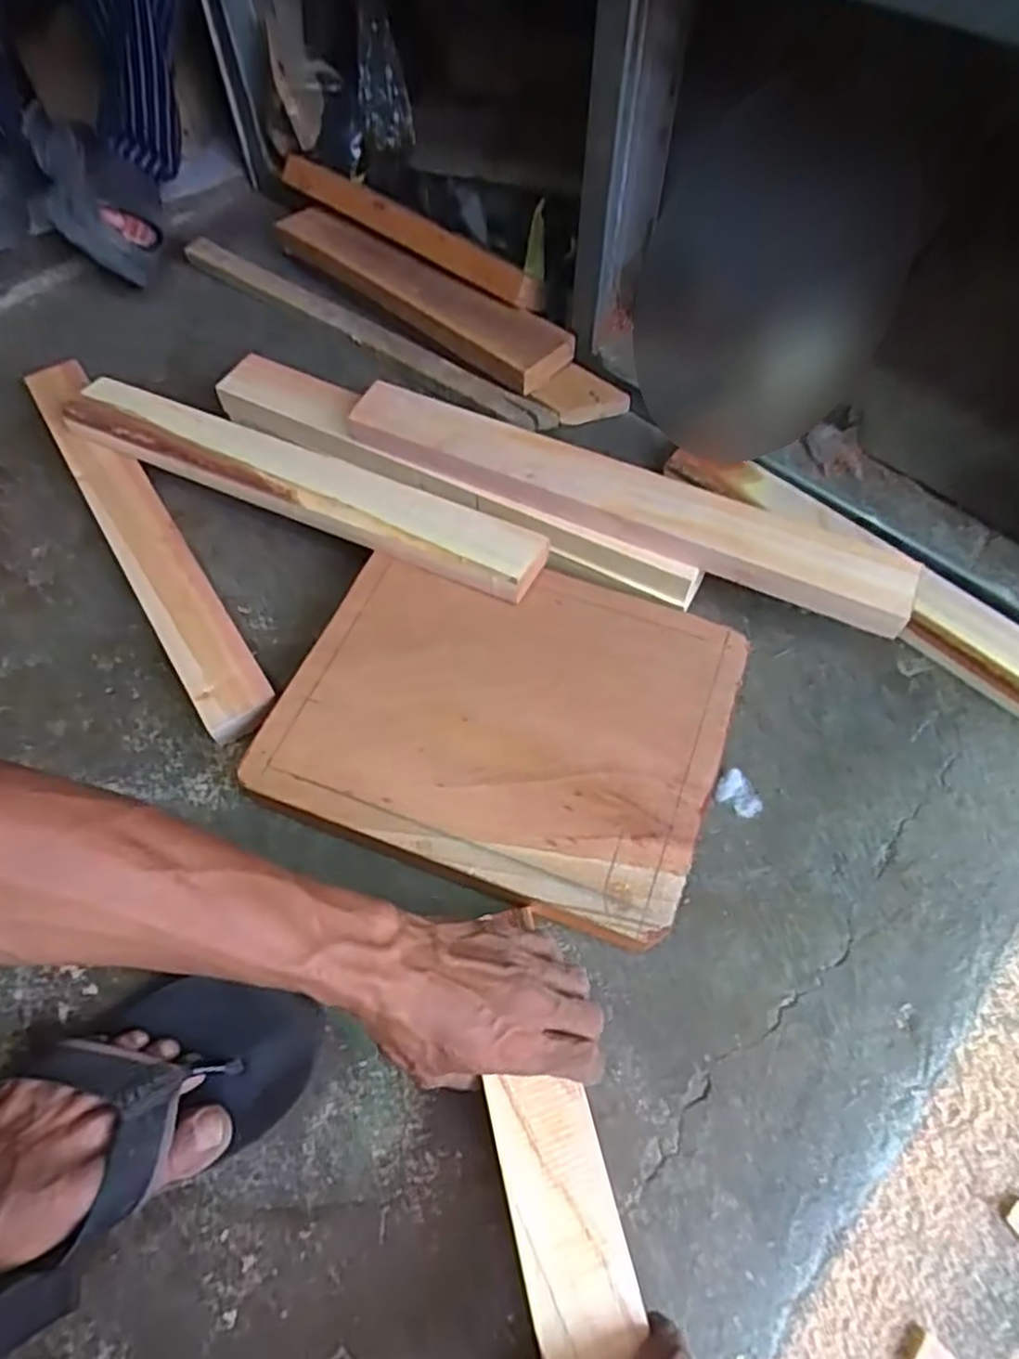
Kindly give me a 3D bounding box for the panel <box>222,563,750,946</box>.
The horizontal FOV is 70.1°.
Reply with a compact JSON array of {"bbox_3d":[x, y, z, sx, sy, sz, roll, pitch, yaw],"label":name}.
[{"bbox_3d":[-0.002,0.022,0.557,0.320,0.016,0.265,19,64,9],"label":"panel"}]

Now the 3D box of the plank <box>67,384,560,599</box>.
[{"bbox_3d":[-0.189,-0.174,0.648,0.464,0.041,0.062,21,62,13],"label":"plank"}]

